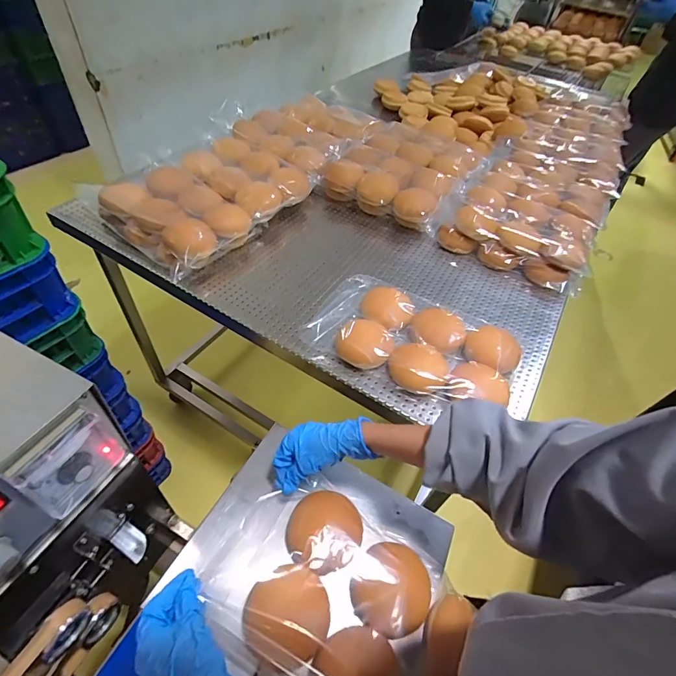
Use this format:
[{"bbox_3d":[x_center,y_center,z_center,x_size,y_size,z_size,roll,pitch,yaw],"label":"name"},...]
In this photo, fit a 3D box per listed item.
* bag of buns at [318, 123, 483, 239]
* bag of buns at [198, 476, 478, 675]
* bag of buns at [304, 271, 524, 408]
[{"bbox_3d":[0.165,-0.433,1.035,0.337,0.099,0.402,24,51,14],"label":"bag of buns"},{"bbox_3d":[0.007,0.309,0.461,0.322,0.079,0.209,30,53,18],"label":"bag of buns"},{"bbox_3d":[0.134,0.001,0.689,0.346,0.049,0.202,25,51,14],"label":"bag of buns"}]

